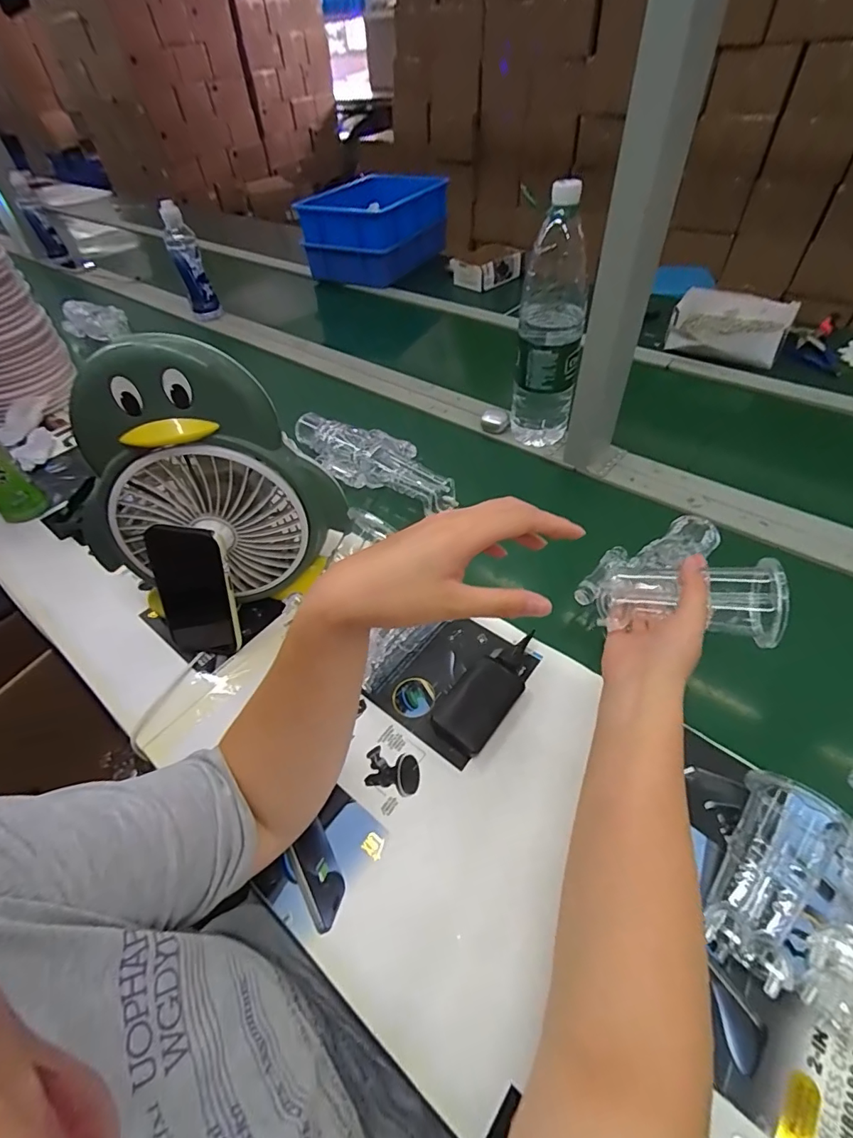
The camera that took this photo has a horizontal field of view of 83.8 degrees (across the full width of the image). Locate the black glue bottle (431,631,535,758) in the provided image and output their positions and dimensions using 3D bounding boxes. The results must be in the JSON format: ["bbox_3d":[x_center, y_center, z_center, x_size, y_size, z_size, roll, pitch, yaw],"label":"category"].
[{"bbox_3d":[0.064,0.117,0.471,0.053,0.024,0.135,31,57,27],"label":"black glue bottle"}]

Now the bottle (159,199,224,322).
[{"bbox_3d":[-0.555,-0.710,1.116,0.066,0.241,0.058,-16,50,-9],"label":"bottle"}]

